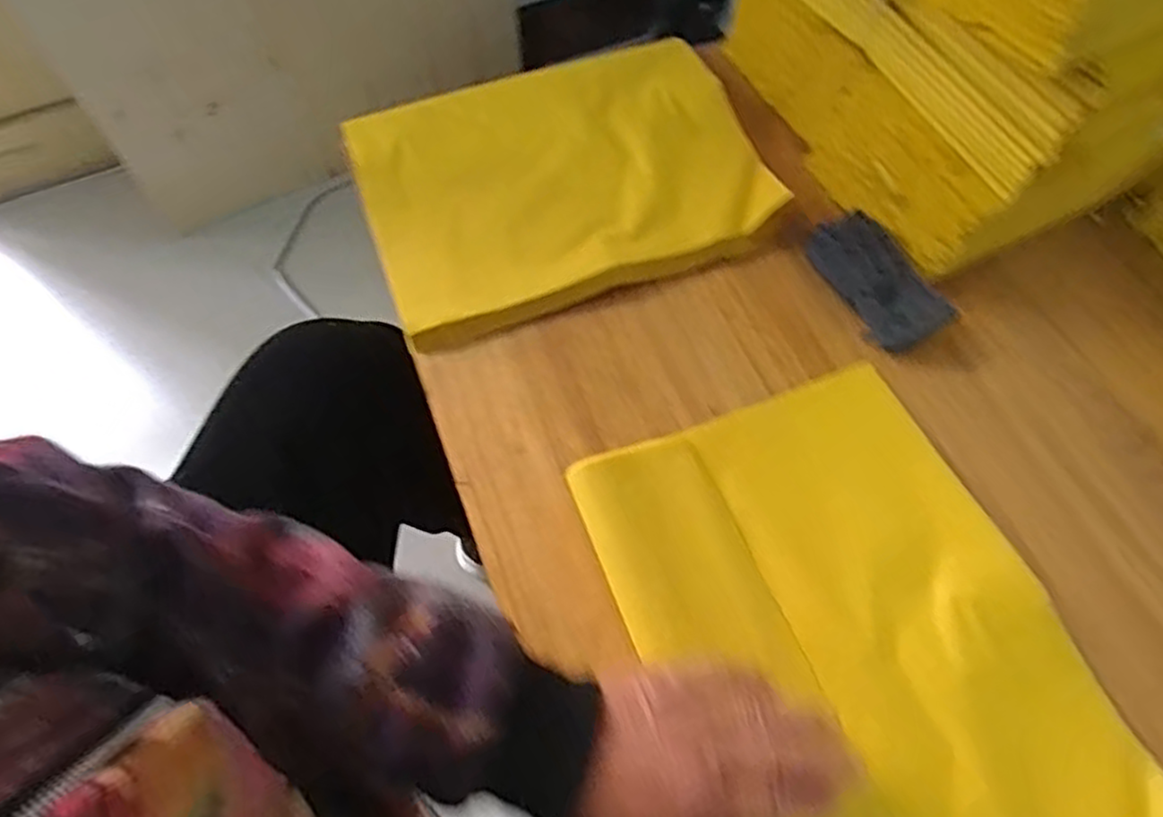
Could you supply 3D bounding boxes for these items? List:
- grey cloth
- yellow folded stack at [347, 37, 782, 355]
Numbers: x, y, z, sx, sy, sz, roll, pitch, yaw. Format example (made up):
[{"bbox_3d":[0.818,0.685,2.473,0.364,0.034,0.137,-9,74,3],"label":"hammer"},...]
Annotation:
[{"bbox_3d":[0.206,-0.090,0.489,0.055,0.014,0.105,-37,69,7],"label":"grey cloth"},{"bbox_3d":[-0.017,-0.180,0.537,0.287,0.027,0.218,-19,66,-9],"label":"yellow folded stack"}]

